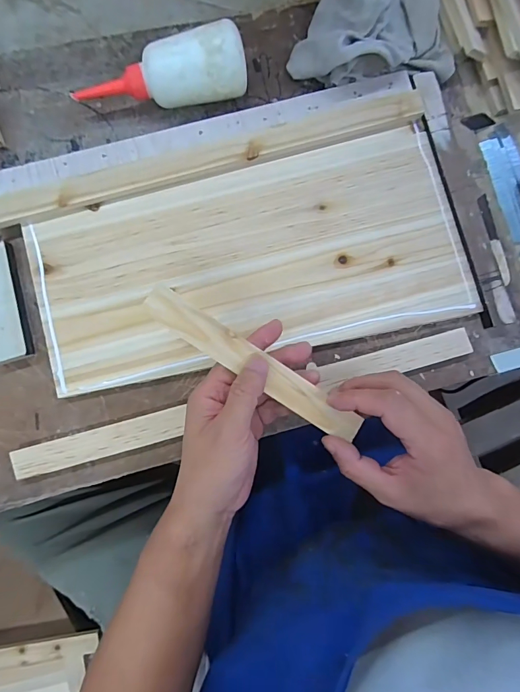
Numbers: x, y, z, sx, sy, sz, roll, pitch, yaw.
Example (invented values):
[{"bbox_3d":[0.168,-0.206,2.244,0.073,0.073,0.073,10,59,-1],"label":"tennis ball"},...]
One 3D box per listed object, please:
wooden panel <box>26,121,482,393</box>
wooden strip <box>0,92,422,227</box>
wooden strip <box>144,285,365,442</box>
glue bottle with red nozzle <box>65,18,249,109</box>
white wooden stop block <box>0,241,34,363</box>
[{"bbox_3d":[-0.004,-0.087,0.398,0.415,0.012,0.193,-14,86,-5],"label":"wooden panel"},{"bbox_3d":[-0.045,-0.190,0.397,0.440,0.009,0.033,-17,86,-5],"label":"wooden strip"},{"bbox_3d":[-0.002,0.018,0.315,0.198,0.004,0.026,34,83,-9],"label":"wooden strip"},{"bbox_3d":[-0.095,-0.257,0.388,0.161,0.063,0.052,-20,86,-6],"label":"glue bottle with red nozzle"},{"bbox_3d":[-0.243,-0.040,0.373,0.033,0.021,0.110,-14,86,-5],"label":"white wooden stop block"}]

